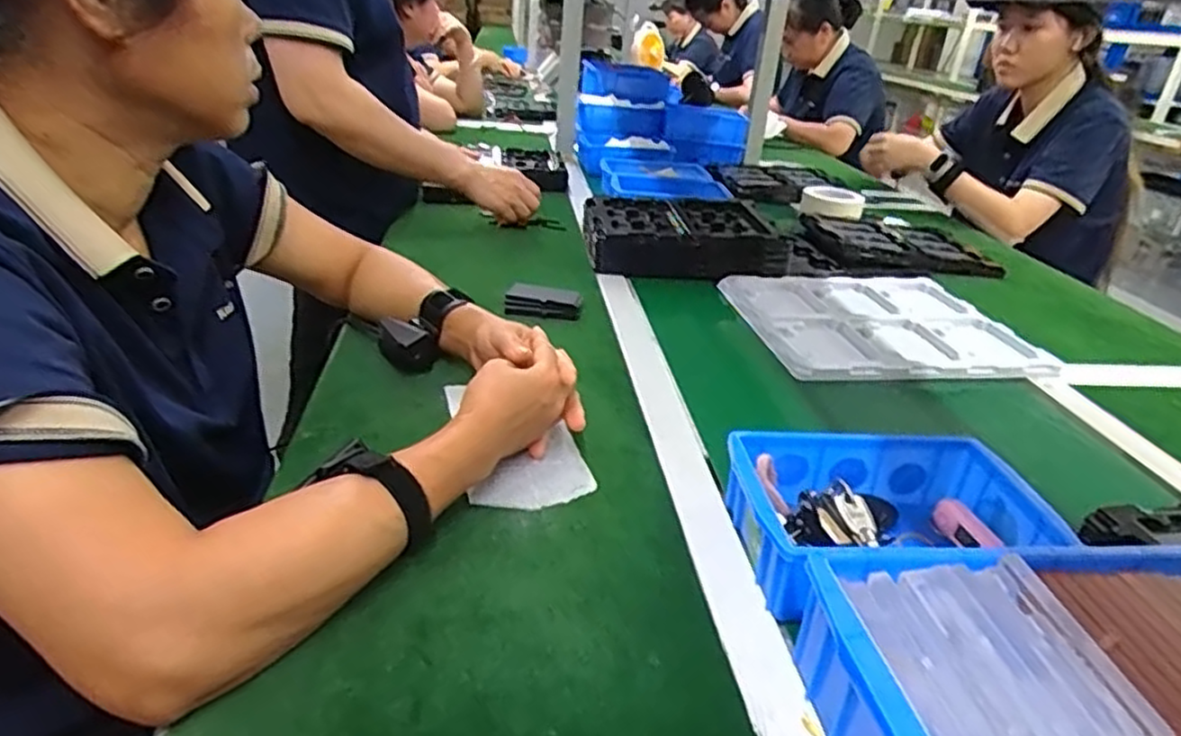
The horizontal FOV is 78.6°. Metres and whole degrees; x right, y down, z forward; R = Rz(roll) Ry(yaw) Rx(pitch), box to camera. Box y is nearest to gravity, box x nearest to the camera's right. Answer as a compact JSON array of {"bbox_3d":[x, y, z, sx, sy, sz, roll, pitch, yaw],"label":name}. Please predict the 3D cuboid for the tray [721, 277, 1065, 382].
[{"bbox_3d":[0.347,-0.059,0.898,0.317,0.022,0.295,-1,28,-11],"label":"tray"}]

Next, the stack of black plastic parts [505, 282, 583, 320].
[{"bbox_3d":[-0.054,-0.077,0.852,0.089,0.033,0.034,7,28,4],"label":"stack of black plastic parts"}]

